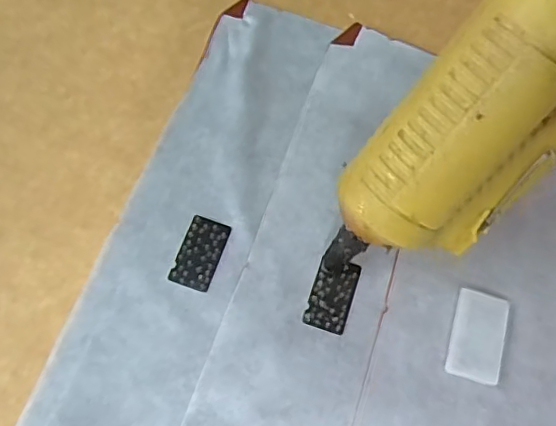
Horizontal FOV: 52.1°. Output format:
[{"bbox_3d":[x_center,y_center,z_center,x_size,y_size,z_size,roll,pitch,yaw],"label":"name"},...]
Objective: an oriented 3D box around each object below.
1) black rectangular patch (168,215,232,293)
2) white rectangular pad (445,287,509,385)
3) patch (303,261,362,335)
[{"bbox_3d":[-0.030,0.015,0.222,0.016,0.004,0.028,17,67,7],"label":"black rectangular patch"},{"bbox_3d":[0.074,0.045,0.210,0.019,0.004,0.032,15,67,6],"label":"white rectangular pad"},{"bbox_3d":[0.021,0.031,0.217,0.016,0.004,0.028,18,67,7],"label":"patch"}]

